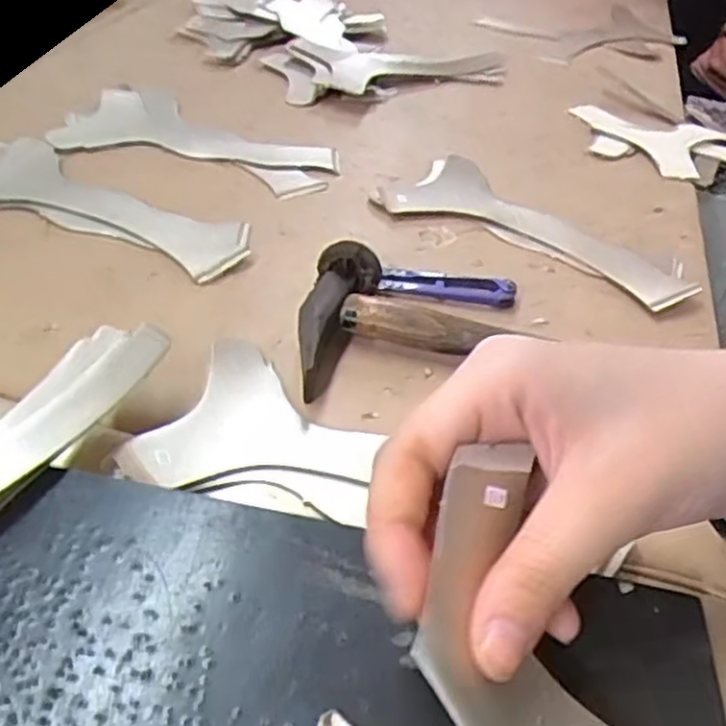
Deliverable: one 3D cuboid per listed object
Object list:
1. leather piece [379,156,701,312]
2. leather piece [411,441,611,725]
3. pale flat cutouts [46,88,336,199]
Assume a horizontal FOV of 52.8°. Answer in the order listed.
[{"bbox_3d":[0.112,-0.086,0.459,0.194,0.010,0.091,29,46,23],"label":"leather piece"},{"bbox_3d":[0.079,0.101,0.183,0.178,0.023,0.062,43,49,6],"label":"leather piece"},{"bbox_3d":[-0.116,-0.158,0.519,0.194,0.012,0.091,13,41,10],"label":"pale flat cutouts"}]

